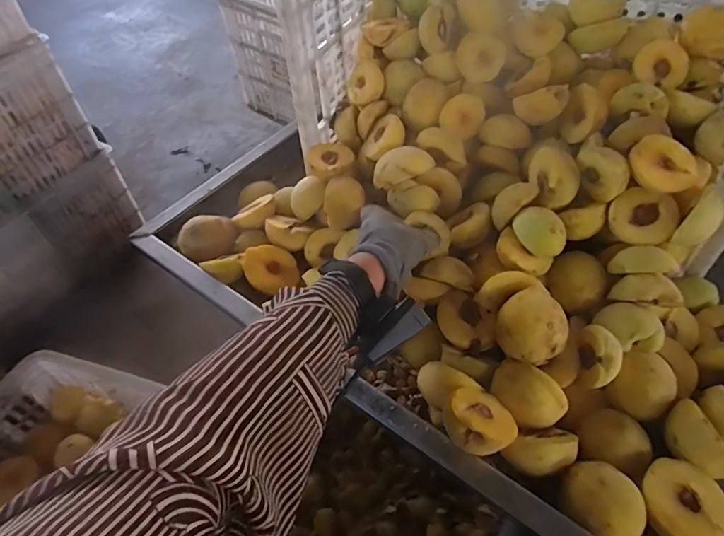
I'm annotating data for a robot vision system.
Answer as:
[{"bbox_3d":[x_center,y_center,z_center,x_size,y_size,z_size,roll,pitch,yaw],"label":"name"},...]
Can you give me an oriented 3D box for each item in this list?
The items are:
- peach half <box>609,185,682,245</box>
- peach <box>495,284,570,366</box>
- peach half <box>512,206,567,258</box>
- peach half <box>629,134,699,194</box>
[{"bbox_3d":[0.314,-0.057,0.528,0.076,0.032,0.064,-31,80,-4],"label":"peach half"},{"bbox_3d":[0.173,0.066,0.488,0.059,0.060,0.067,-27,54,-20],"label":"peach"},{"bbox_3d":[0.198,-0.041,0.525,0.056,0.047,0.023,42,21,32],"label":"peach half"},{"bbox_3d":[0.326,-0.110,0.516,0.068,0.032,0.057,31,87,9],"label":"peach half"}]

